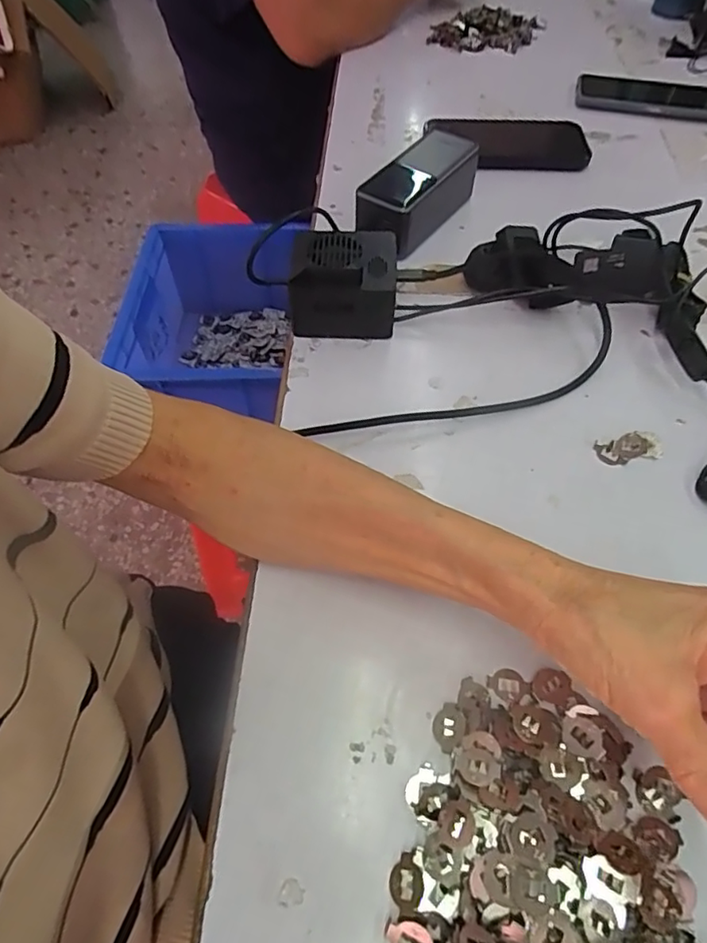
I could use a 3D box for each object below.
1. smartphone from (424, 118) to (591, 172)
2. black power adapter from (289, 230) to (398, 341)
[{"bbox_3d":[0.160,-0.342,0.589,0.160,0.016,0.081,4,55,3],"label":"smartphone"},{"bbox_3d":[-0.006,-0.140,0.415,0.072,0.062,0.066,3,55,1],"label":"black power adapter"}]

